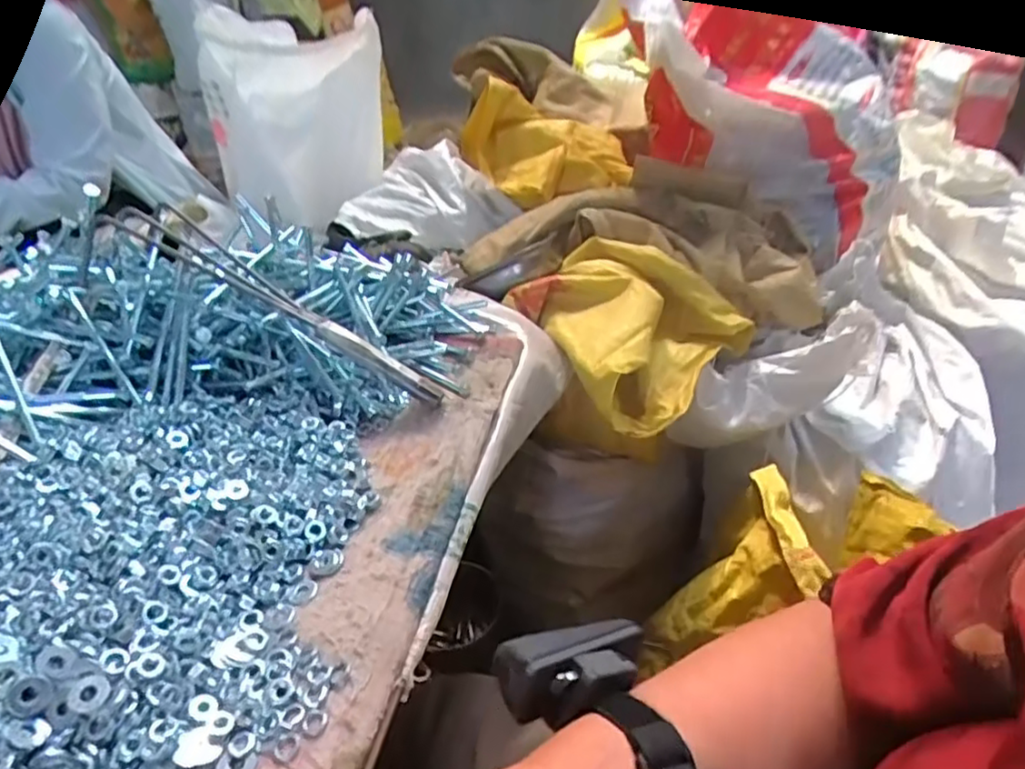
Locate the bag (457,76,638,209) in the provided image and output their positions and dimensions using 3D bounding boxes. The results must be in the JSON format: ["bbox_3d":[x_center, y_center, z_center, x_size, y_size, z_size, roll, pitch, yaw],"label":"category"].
[{"bbox_3d":[0.047,-0.314,0.852,0.209,0.132,0.128,9,38,17],"label":"bag"}]

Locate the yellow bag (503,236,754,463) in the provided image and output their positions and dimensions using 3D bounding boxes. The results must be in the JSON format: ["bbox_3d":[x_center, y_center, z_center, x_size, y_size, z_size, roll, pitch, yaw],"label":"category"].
[{"bbox_3d":[0.114,-0.062,0.672,0.185,0.096,0.229,23,44,32],"label":"yellow bag"}]

